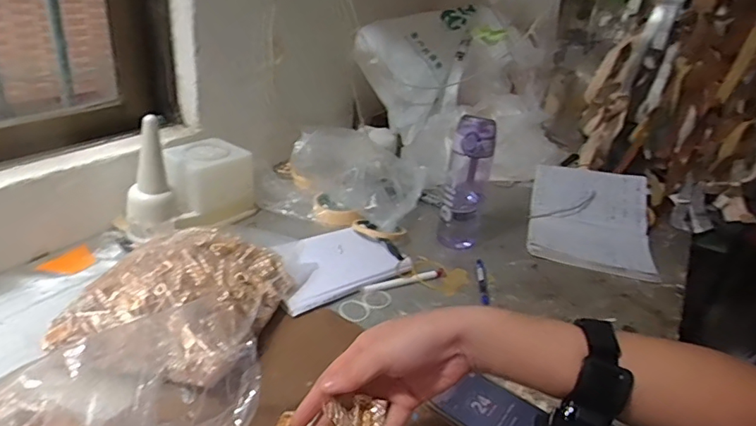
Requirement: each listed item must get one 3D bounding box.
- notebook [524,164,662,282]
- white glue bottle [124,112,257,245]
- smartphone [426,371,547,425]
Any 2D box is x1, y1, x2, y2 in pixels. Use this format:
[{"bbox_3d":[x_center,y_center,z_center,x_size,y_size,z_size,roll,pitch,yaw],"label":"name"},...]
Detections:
[{"bbox_3d":[0.397,0.003,0.951,0.210,0.071,0.297,13,28,12],"label":"notebook"},{"bbox_3d":[-0.298,-0.060,0.805,0.088,0.153,0.195,28,34,35],"label":"white glue bottle"},{"bbox_3d":[0.131,0.207,0.495,0.142,0.006,0.066,27,46,33],"label":"smartphone"}]

